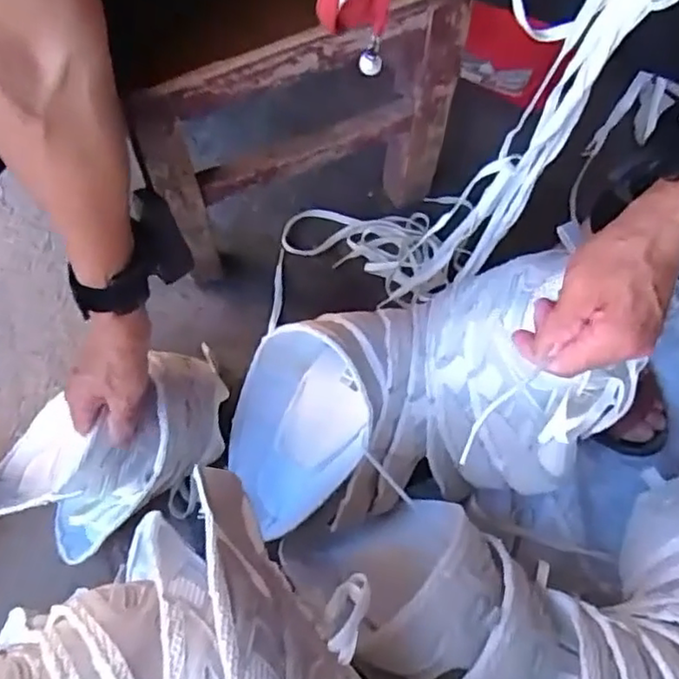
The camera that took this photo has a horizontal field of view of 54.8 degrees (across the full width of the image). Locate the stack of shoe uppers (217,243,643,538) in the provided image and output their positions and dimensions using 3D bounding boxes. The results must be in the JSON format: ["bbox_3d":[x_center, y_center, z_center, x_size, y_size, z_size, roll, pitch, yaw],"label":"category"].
[{"bbox_3d":[0.064,0.053,0.585,0.342,0.201,0.178,-5,74,0],"label":"stack of shoe uppers"}]

